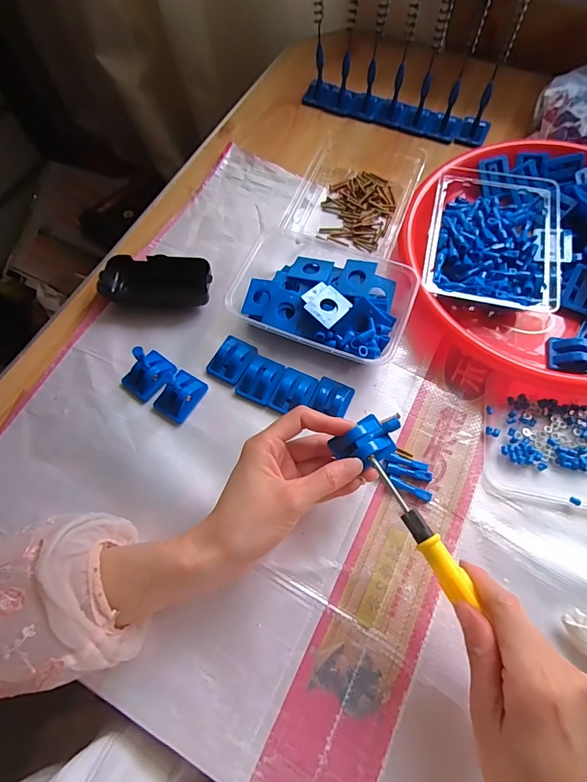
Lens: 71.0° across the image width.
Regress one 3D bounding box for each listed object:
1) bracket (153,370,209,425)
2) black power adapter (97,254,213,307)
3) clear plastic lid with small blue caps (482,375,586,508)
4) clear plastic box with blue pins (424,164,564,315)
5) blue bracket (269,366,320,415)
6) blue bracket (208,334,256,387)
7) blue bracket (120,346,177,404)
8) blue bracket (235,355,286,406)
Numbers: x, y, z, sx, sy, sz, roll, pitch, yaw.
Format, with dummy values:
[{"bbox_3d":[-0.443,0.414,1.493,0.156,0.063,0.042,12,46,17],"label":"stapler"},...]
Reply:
[{"bbox_3d":[-0.108,0.002,0.382,0.035,0.020,0.046,30,71,14],"label":"bracket"},{"bbox_3d":[-0.140,-0.115,0.428,0.114,0.026,0.044,5,67,4],"label":"black power adapter"},{"bbox_3d":[0.254,0.045,0.352,0.171,0.010,0.108,10,67,6],"label":"clear plastic lid with small blue caps"},{"bbox_3d":[0.203,-0.160,0.427,0.121,0.037,0.179,13,68,8],"label":"clear plastic box with blue pins"},{"bbox_3d":[0.001,0.001,0.383,0.034,0.014,0.043,24,69,12],"label":"blue bracket"},{"bbox_3d":[-0.059,-0.031,0.395,0.036,0.014,0.045,27,70,13],"label":"blue bracket"},{"bbox_3d":[-0.137,-0.020,0.376,0.034,0.041,0.047,37,73,16],"label":"blue bracket"},{"bbox_3d":[-0.030,-0.011,0.389,0.034,0.015,0.044,29,70,13],"label":"blue bracket"}]

